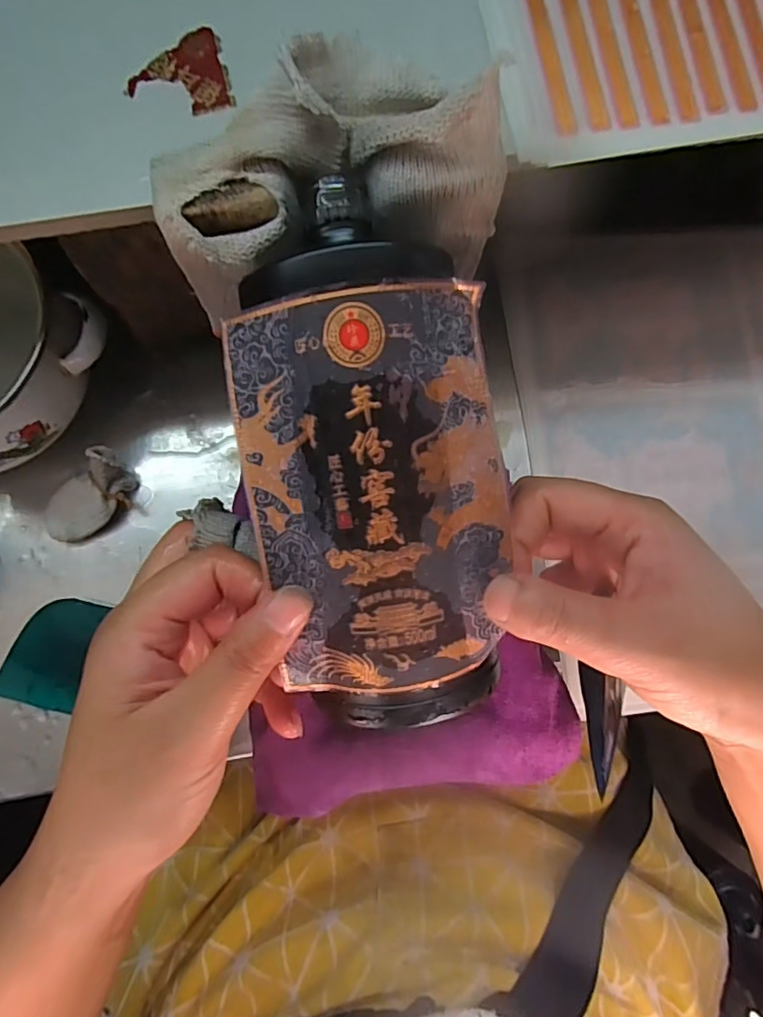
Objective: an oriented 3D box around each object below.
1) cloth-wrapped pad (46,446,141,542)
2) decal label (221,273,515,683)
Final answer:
[{"bbox_3d":[-0.163,-0.005,0.299,0.053,0.022,0.032,-43,84,-6],"label":"cloth-wrapped pad"},{"bbox_3d":[-0.001,-0.004,0.188,0.089,0.016,0.134,-9,99,-1],"label":"decal label"}]

